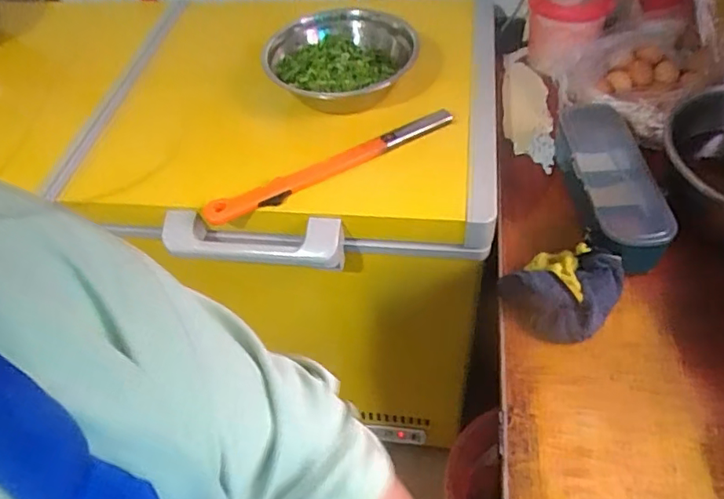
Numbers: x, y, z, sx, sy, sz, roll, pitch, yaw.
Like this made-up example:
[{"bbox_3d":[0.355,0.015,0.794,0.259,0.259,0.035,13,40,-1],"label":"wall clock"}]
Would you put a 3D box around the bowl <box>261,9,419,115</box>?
[{"bbox_3d":[-0.036,-0.301,0.902,0.228,0.085,0.219,-2,49,3],"label":"bowl"}]

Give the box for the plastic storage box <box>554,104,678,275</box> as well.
[{"bbox_3d":[0.341,-0.098,0.782,0.102,0.078,0.307,0,49,5],"label":"plastic storage box"}]

